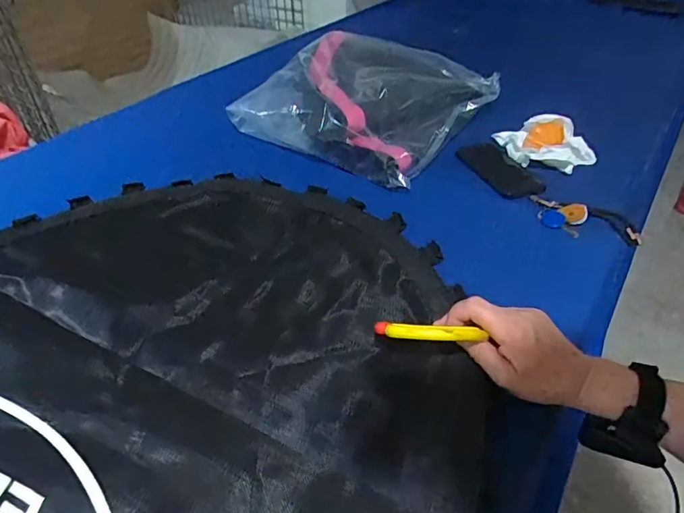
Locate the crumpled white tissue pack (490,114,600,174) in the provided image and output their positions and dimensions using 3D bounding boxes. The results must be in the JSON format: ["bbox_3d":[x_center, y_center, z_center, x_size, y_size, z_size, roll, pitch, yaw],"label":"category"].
[{"bbox_3d":[0.343,-0.189,0.795,0.165,0.061,0.086,12,43,15],"label":"crumpled white tissue pack"}]

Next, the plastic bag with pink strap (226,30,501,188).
[{"bbox_3d":[0.049,-0.306,0.900,0.385,0.136,0.361,27,49,29],"label":"plastic bag with pink strap"}]

